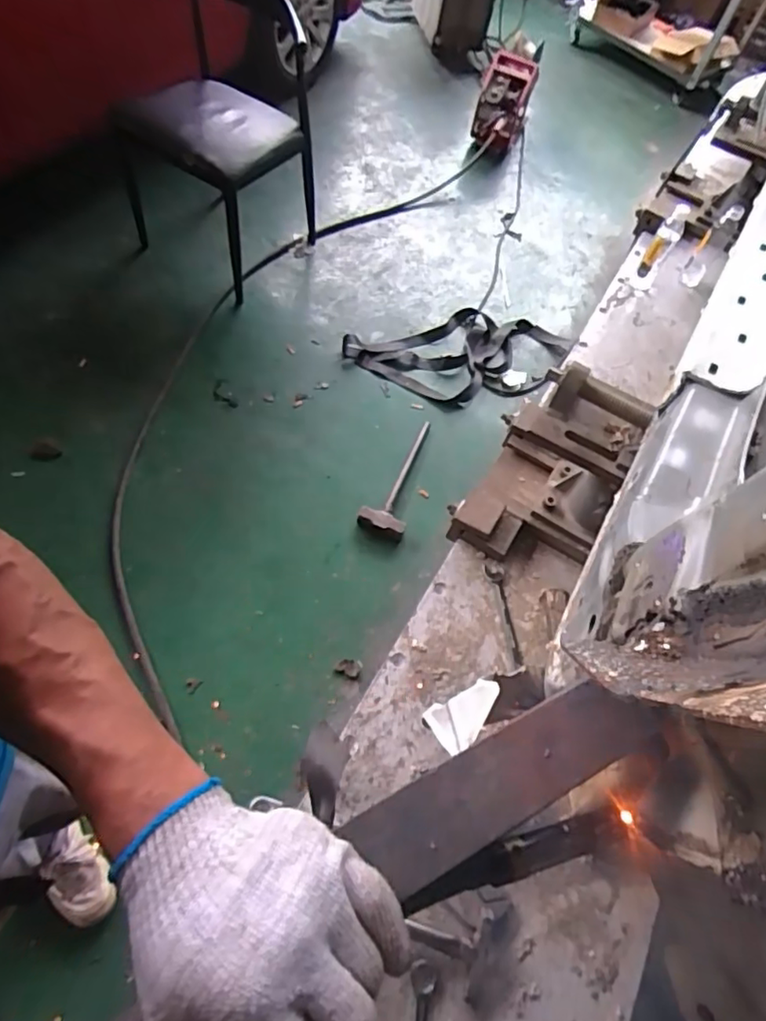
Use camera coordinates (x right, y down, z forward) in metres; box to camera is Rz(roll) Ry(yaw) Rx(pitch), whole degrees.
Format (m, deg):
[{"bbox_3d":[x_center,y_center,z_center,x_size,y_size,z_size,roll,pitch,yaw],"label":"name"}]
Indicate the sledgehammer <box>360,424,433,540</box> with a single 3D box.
[{"bbox_3d":[0.052,-0.118,1.715,0.133,0.053,0.447,17,60,6],"label":"sledgehammer"}]

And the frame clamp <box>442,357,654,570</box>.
[{"bbox_3d":[0.281,-0.071,0.967,0.210,0.294,0.255,35,62,11],"label":"frame clamp"}]

